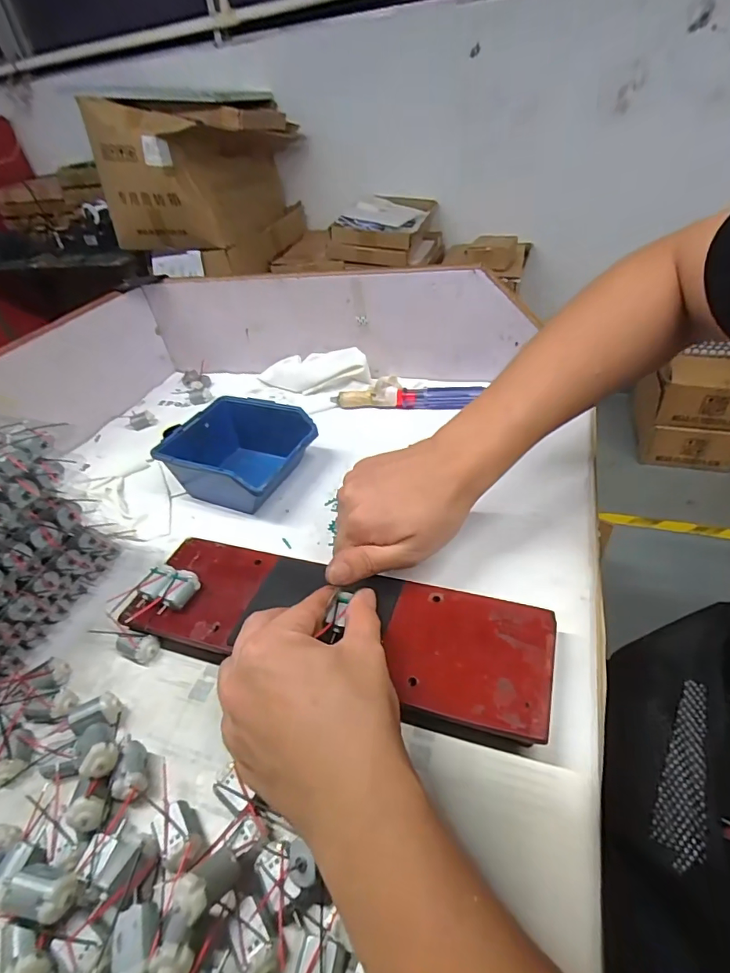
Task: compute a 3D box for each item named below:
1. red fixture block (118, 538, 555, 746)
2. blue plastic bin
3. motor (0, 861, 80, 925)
[{"bbox_3d":[-0.026,0.093,0.320,0.284,0.020,0.088,7,43,19],"label":"red fixture block"},{"bbox_3d":[-0.120,-0.030,0.470,0.124,0.062,0.108,14,45,24],"label":"blue plastic bin"},{"bbox_3d":[-0.151,0.192,0.222,0.030,0.017,0.019,4,42,14],"label":"motor"}]

